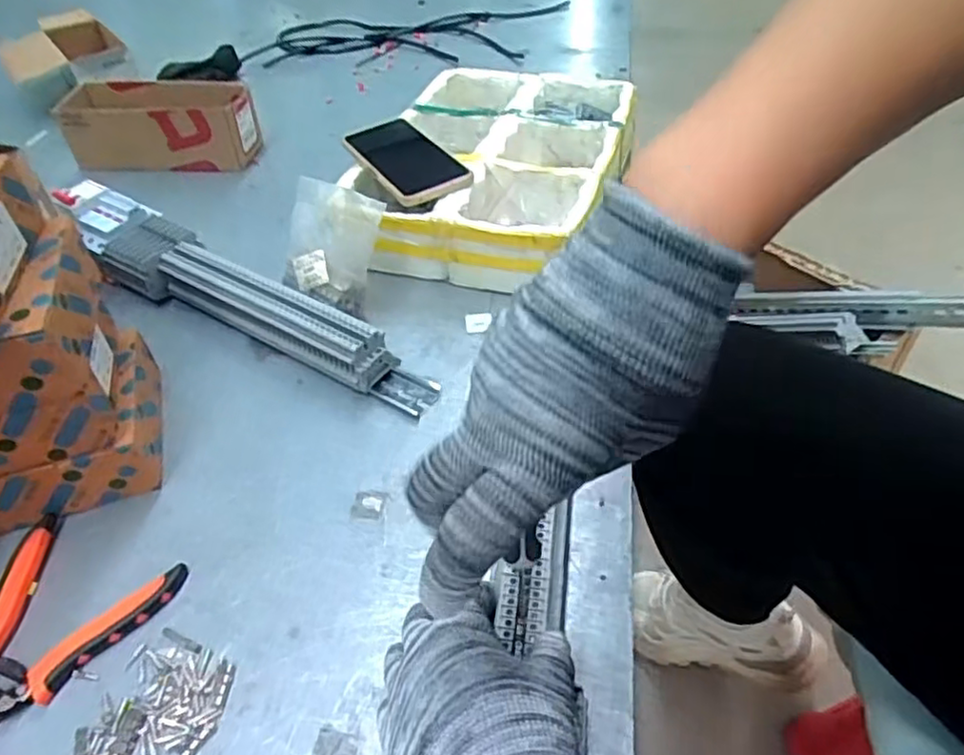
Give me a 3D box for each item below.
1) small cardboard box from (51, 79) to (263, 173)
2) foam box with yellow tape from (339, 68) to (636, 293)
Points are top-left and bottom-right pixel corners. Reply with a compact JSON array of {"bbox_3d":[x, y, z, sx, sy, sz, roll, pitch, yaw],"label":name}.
[{"bbox_3d":[-0.421,-0.330,0.885,0.236,0.084,0.110,0,45,4],"label":"small cardboard box"},{"bbox_3d":[0.017,-0.235,0.759,0.255,0.085,0.353,14,47,16],"label":"foam box with yellow tape"}]

